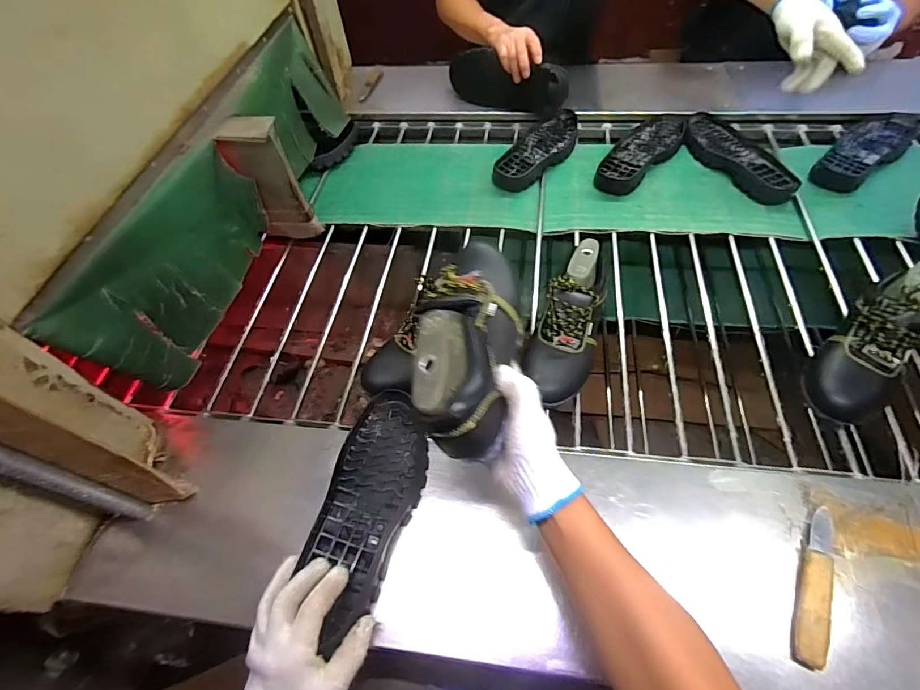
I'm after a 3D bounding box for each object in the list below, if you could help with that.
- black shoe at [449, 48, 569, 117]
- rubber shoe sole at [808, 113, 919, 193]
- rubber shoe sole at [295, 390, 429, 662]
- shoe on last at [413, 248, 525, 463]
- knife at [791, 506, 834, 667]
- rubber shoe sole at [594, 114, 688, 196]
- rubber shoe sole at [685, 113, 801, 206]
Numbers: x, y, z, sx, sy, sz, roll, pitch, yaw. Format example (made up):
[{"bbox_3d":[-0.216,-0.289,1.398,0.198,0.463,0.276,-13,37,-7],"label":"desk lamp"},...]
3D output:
[{"bbox_3d":[0.105,-0.610,1.009,0.291,0.124,0.047,30,64,20],"label":"black shoe"},{"bbox_3d":[0.841,-0.405,0.887,0.289,0.035,0.113,-41,64,-20],"label":"rubber shoe sole"},{"bbox_3d":[-0.108,0.190,0.526,0.110,0.032,0.287,5,52,7],"label":"rubber shoe sole"},{"bbox_3d":[0.013,-0.016,0.451,0.090,0.089,0.251,8,49,9],"label":"shoe on last"},{"bbox_3d":[0.381,0.254,0.460,0.026,0.028,0.163,24,62,17],"label":"knife"},{"bbox_3d":[0.394,-0.423,0.932,0.104,0.028,0.302,37,66,23],"label":"rubber shoe sole"},{"bbox_3d":[0.575,-0.395,0.900,0.107,0.030,0.289,-22,59,-10],"label":"rubber shoe sole"}]

